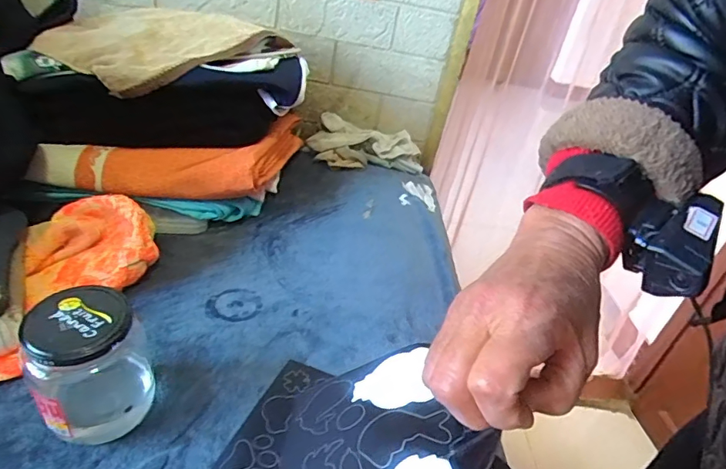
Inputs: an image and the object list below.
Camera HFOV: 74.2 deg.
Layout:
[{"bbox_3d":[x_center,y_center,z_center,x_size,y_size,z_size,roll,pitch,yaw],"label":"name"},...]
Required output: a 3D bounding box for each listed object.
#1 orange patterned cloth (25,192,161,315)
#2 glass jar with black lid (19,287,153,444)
[{"bbox_3d":[-0.292,0.013,0.515,0.121,0.035,0.105,-20,69,-12],"label":"orange patterned cloth"},{"bbox_3d":[-0.208,0.108,0.375,0.074,0.118,0.063,-8,38,-29],"label":"glass jar with black lid"}]

